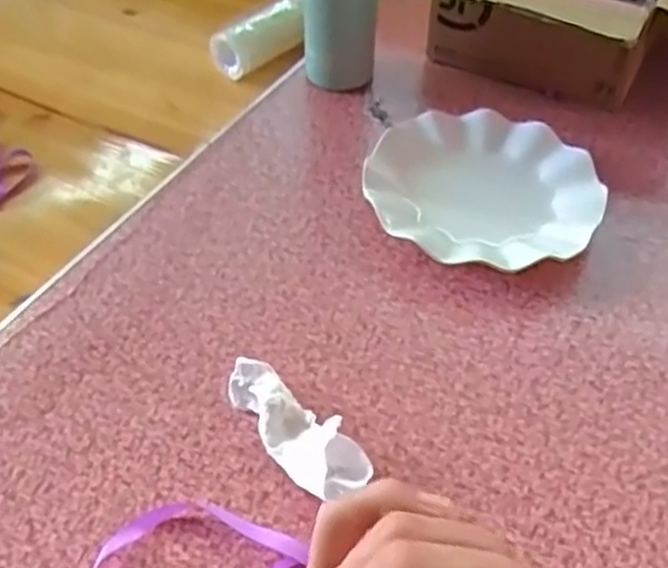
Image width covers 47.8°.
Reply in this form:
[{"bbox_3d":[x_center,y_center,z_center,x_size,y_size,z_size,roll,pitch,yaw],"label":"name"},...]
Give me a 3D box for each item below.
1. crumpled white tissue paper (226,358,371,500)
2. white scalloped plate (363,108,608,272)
[{"bbox_3d":[-0.026,0.086,0.455,0.103,0.028,0.036,36,56,28],"label":"crumpled white tissue paper"},{"bbox_3d":[0.121,-0.074,0.607,0.178,0.029,0.177,1,47,-1],"label":"white scalloped plate"}]

